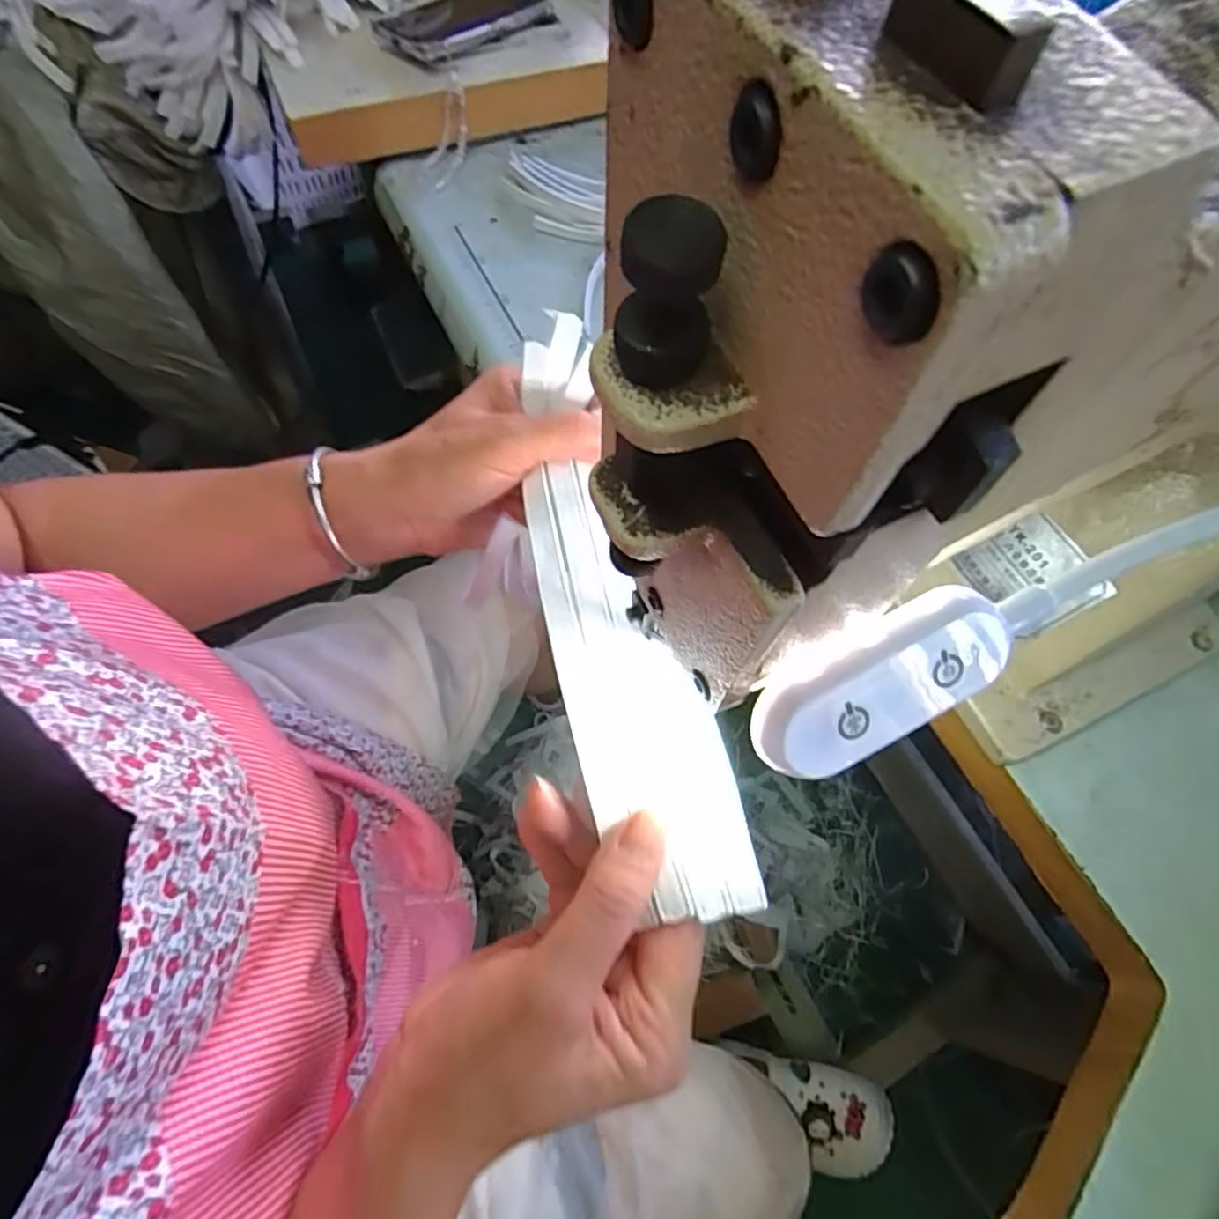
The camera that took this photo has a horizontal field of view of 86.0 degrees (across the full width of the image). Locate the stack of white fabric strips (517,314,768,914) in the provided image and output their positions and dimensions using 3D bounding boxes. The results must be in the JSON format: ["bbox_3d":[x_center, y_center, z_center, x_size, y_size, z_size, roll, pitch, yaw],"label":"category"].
[{"bbox_3d":[-0.002,-0.010,0.267,0.051,0.019,0.251,-17,66,5],"label":"stack of white fabric strips"}]

